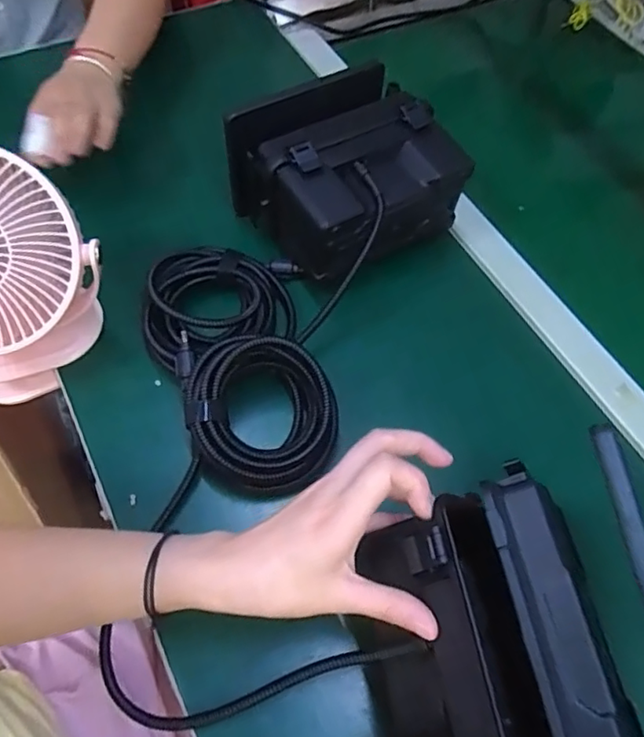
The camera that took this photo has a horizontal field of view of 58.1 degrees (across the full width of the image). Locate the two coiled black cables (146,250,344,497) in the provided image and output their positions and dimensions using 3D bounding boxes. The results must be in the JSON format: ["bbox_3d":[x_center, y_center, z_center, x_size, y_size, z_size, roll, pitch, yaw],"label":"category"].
[{"bbox_3d":[-0.072,-0.013,0.475,0.129,0.056,0.229,-12,61,-11],"label":"two coiled black cables"}]

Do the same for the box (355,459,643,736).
[{"bbox_3d":[0.090,0.155,0.325,0.130,0.094,0.167,-22,59,23],"label":"box"}]

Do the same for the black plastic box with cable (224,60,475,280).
[{"bbox_3d":[0.024,-0.176,0.539,0.163,0.107,0.147,-31,66,-20],"label":"black plastic box with cable"}]

